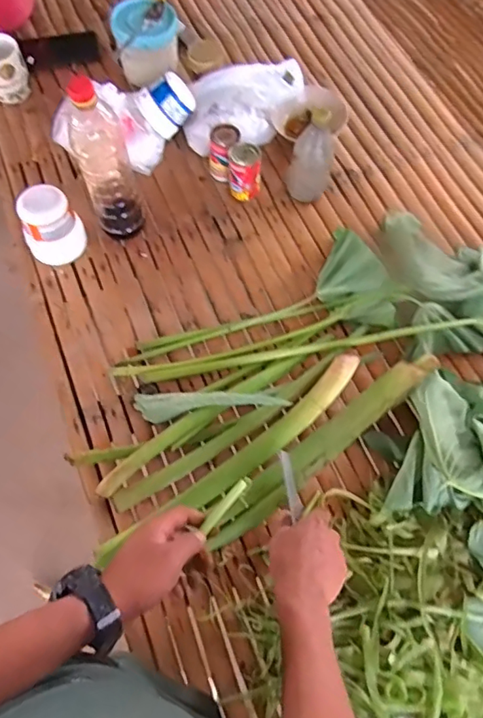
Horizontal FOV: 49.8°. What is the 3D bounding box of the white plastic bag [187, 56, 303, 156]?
[{"bbox_3d":[-0.011,-0.470,0.957,0.165,0.090,0.203,37,70,16],"label":"white plastic bag"}]

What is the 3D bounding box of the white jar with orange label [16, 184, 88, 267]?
[{"bbox_3d":[-0.306,-0.215,0.847,0.091,0.108,0.076,-18,66,-8],"label":"white jar with orange label"}]

